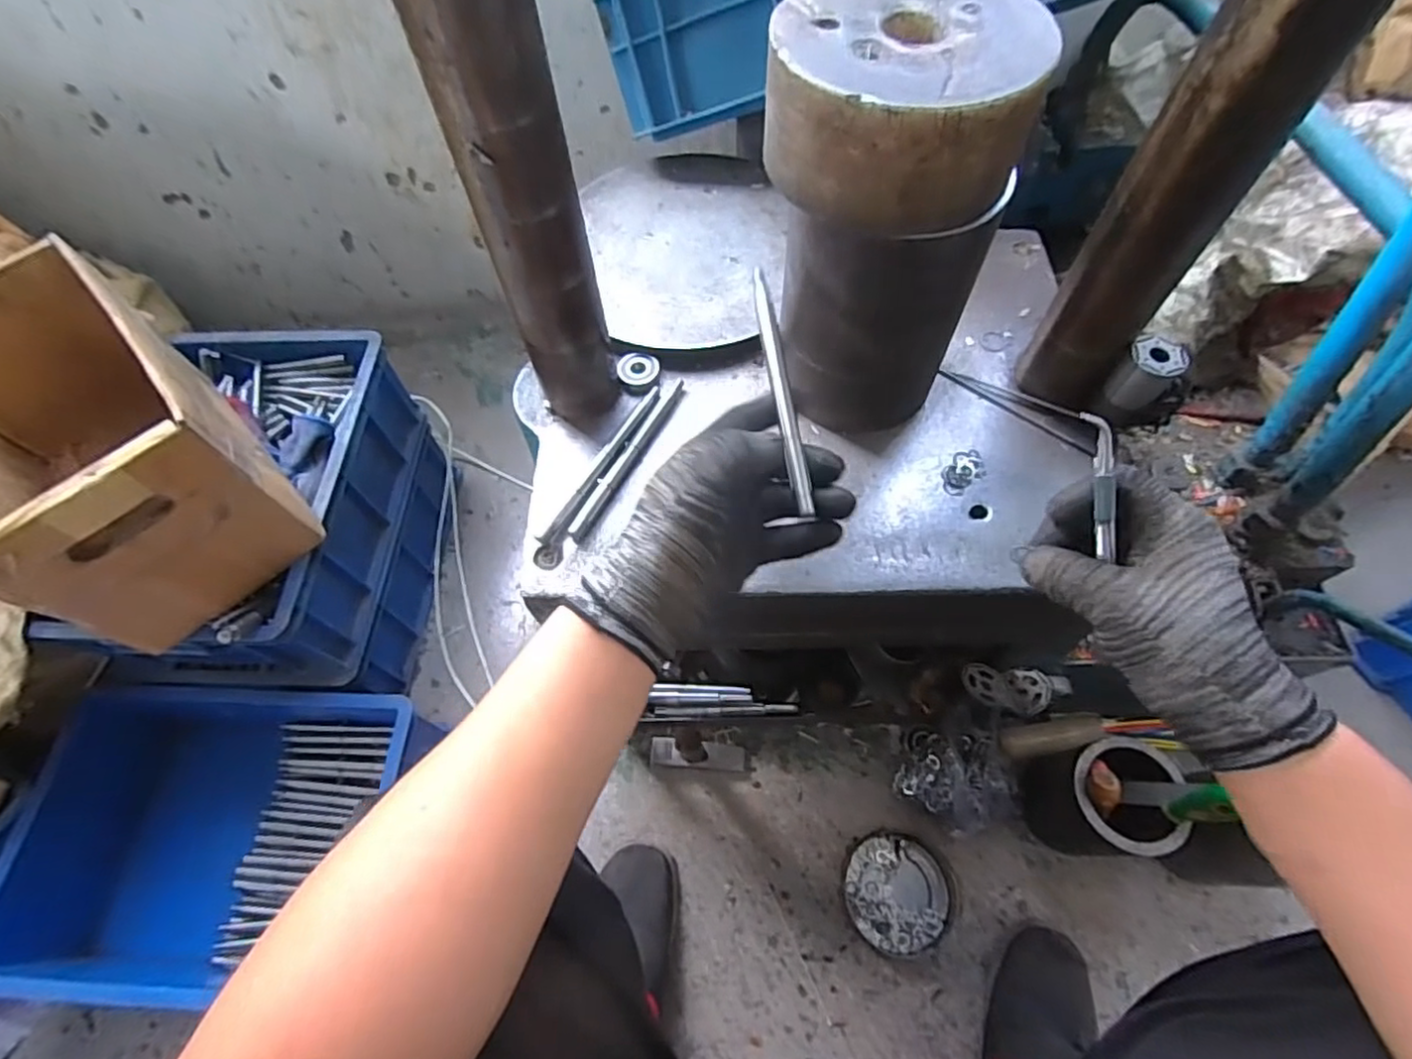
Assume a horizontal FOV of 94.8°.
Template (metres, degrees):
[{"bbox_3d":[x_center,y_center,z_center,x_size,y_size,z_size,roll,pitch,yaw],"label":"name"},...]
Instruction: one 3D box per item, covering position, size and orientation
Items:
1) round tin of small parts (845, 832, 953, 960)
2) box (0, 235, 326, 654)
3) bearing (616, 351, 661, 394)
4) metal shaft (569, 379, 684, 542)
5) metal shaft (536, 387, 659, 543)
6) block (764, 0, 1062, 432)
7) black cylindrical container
[{"bbox_3d":[0.222,0.423,0.752,0.113,0.020,0.122,3,62,3],"label":"round tin of small parts"},{"bbox_3d":[-0.566,-0.077,0.613,0.191,0.196,0.308,-40,68,-18],"label":"box"},{"bbox_3d":[-0.057,-0.134,0.554,0.035,0.018,0.030,-1,62,1],"label":"bearing"},{"bbox_3d":[-0.060,-0.060,0.518,0.013,0.010,0.163,25,65,15],"label":"metal shaft"},{"bbox_3d":[-0.080,-0.054,0.512,0.014,0.010,0.161,25,65,15],"label":"metal shaft"},{"bbox_3d":[0.114,-0.199,0.442,0.143,0.244,0.138,14,63,9],"label":"block"},{"bbox_3d":[0.432,0.301,0.721,0.098,0.165,0.106,-1,62,2],"label":"black cylindrical container"}]

